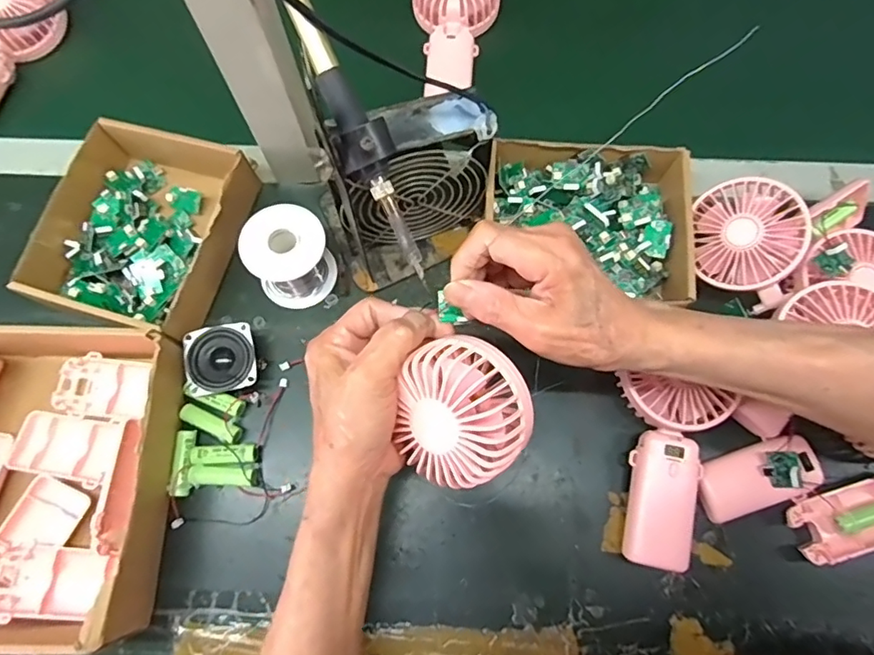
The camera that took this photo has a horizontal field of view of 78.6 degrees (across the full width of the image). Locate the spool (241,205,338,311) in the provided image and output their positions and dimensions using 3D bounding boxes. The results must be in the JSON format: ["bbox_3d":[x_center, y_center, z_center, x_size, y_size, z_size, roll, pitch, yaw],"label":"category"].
[{"bbox_3d":[-0.120,-0.058,0.438,0.063,0.062,0.059,-11,73,-3],"label":"spool"}]

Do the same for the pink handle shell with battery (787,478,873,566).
[{"bbox_3d":[0.316,0.145,0.404,0.094,0.016,0.045,-15,73,-4],"label":"pink handle shell with battery"}]

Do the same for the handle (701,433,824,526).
[{"bbox_3d":[0.248,0.113,0.402,0.092,0.034,0.048,-14,73,-4],"label":"handle"}]

